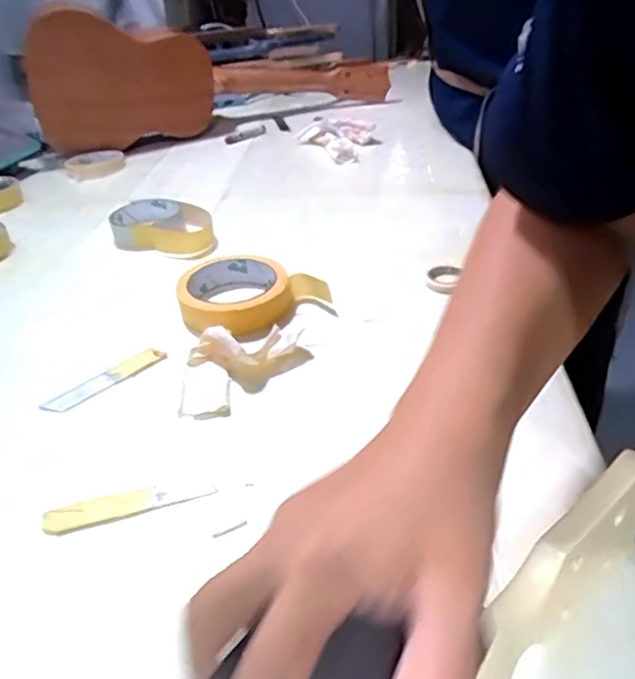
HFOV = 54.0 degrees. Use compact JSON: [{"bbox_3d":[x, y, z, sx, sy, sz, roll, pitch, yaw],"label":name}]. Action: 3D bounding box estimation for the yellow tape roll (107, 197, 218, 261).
[{"bbox_3d":[-0.171,-0.122,0.683,0.106,0.031,0.106,-11,36,-10],"label":"yellow tape roll"}]

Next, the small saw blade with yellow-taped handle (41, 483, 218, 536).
[{"bbox_3d":[-0.116,0.100,0.382,0.100,0.004,0.021,-12,36,-11],"label":"small saw blade with yellow-taped handle"}]

